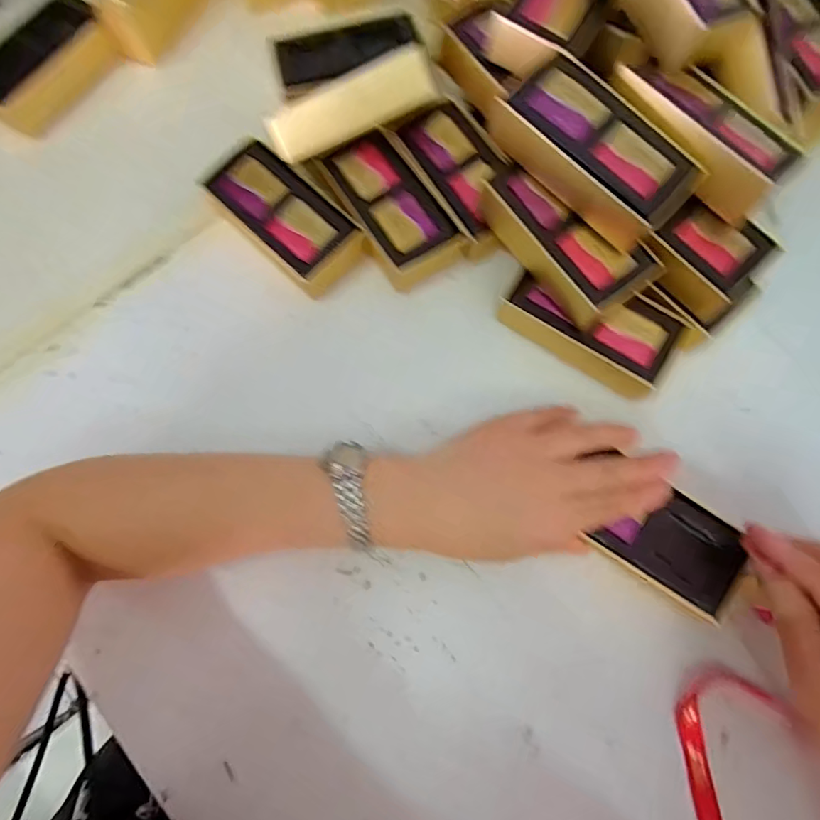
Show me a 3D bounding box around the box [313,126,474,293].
[{"bbox_3d":[-0.014,-0.143,0.365,0.059,0.035,0.112,-34,78,-8],"label":"box"}]

